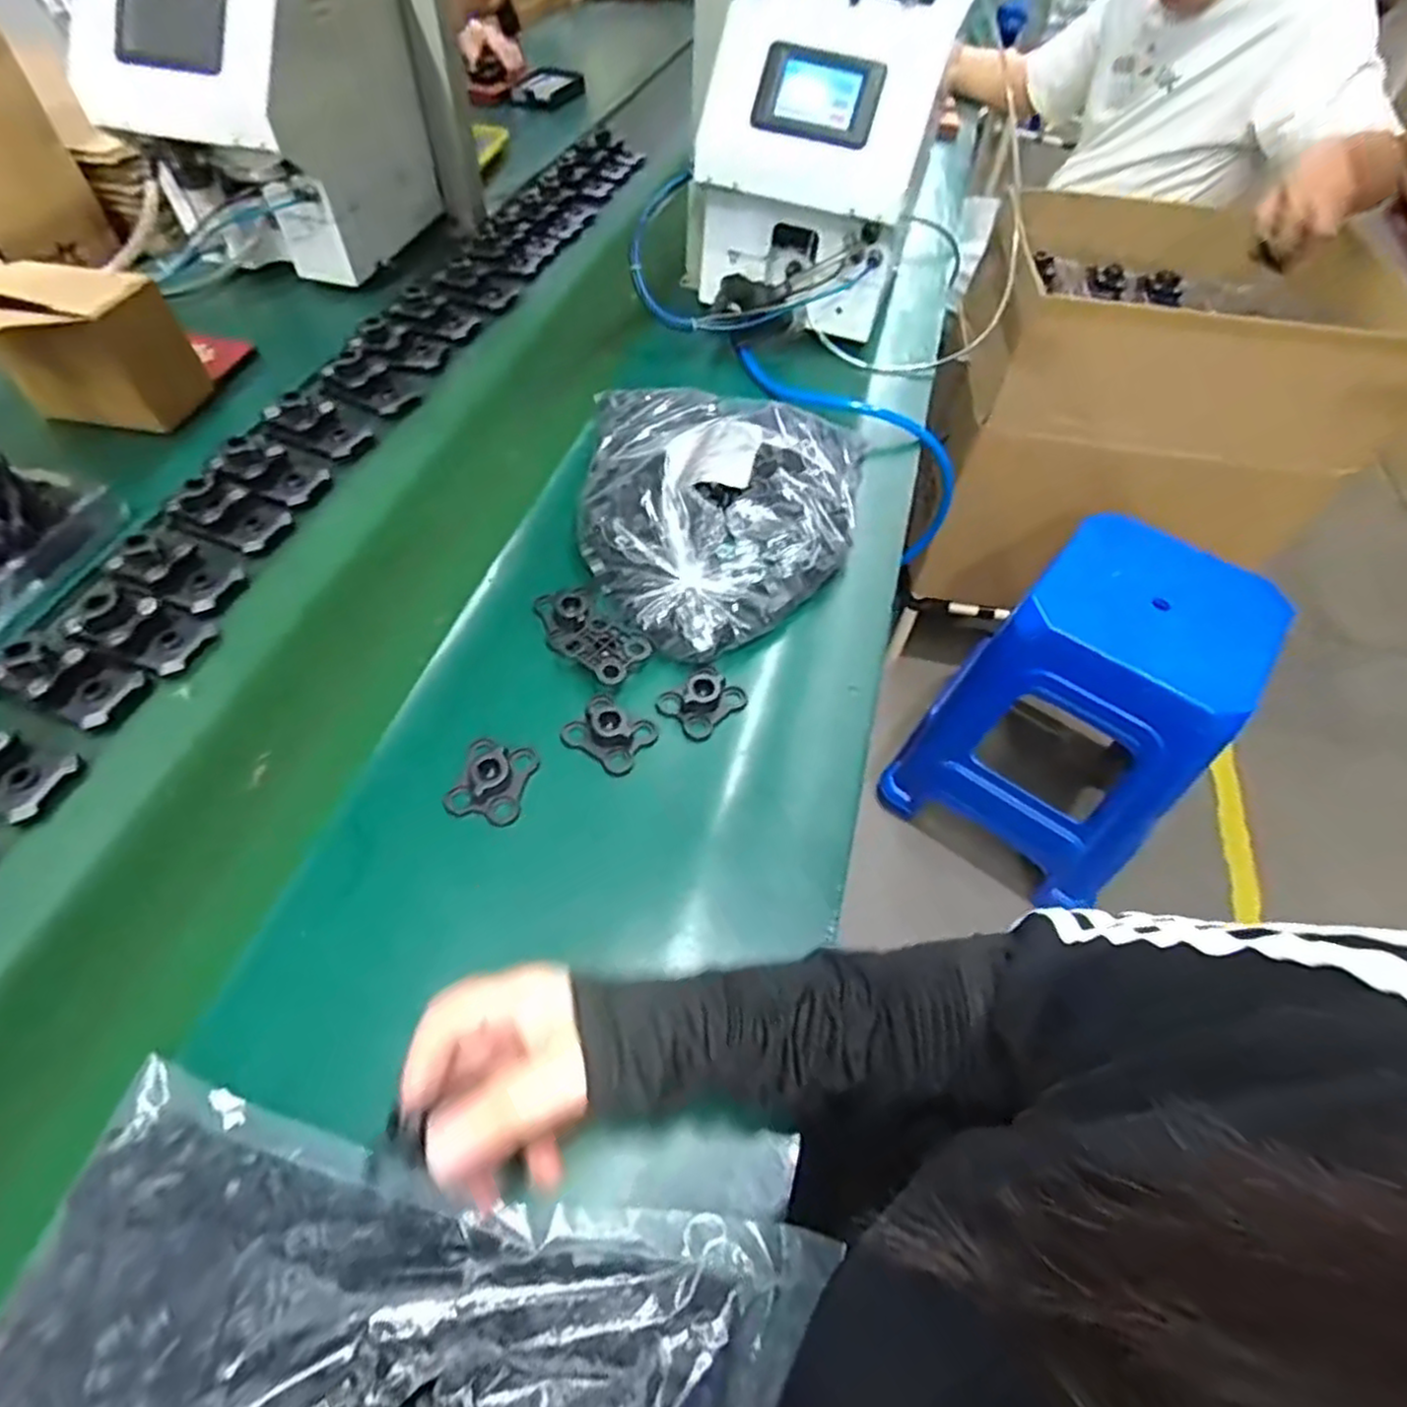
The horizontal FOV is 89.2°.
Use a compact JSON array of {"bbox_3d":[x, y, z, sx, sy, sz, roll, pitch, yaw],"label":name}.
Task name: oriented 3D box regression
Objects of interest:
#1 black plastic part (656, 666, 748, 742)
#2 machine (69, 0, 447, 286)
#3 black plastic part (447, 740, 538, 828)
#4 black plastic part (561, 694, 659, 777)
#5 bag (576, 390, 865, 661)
[{"bbox_3d":[-0.001,-0.004,0.550,0.048,0.028,0.057,39,61,21],"label":"black plastic part"},{"bbox_3d":[-0.479,-0.666,0.797,0.213,0.279,0.280,17,55,7],"label":"machine"},{"bbox_3d":[-0.147,0.051,0.496,0.049,0.027,0.058,14,55,5],"label":"black plastic part"},{"bbox_3d":[-0.069,0.018,0.525,0.056,0.024,0.049,32,59,17],"label":"black plastic part"},{"bbox_3d":[0.021,-0.176,0.615,0.251,0.104,0.294,5,55,-1],"label":"bag"}]

